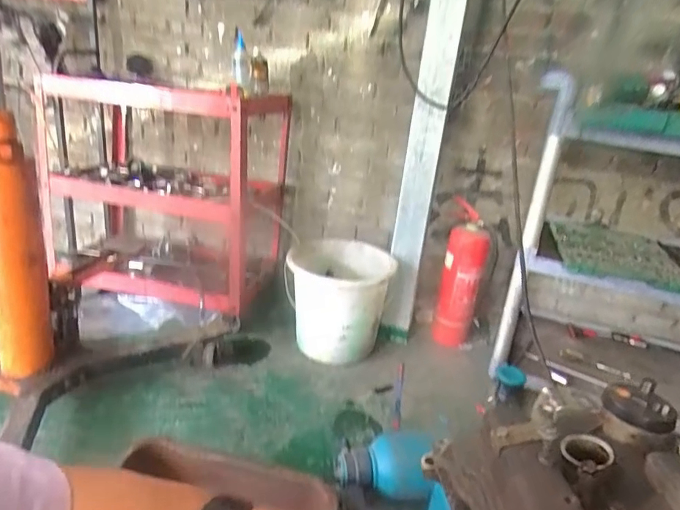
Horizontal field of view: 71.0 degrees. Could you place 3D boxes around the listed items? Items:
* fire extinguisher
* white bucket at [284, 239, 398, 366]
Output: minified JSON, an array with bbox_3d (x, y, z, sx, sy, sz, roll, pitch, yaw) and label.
[{"bbox_3d":[0.399,0.080,1.579,0.136,0.454,0.113,13,21,15],"label":"fire extinguisher"},{"bbox_3d":[-0.004,0.148,1.547,0.324,0.308,0.350,5,21,-4],"label":"white bucket"}]

